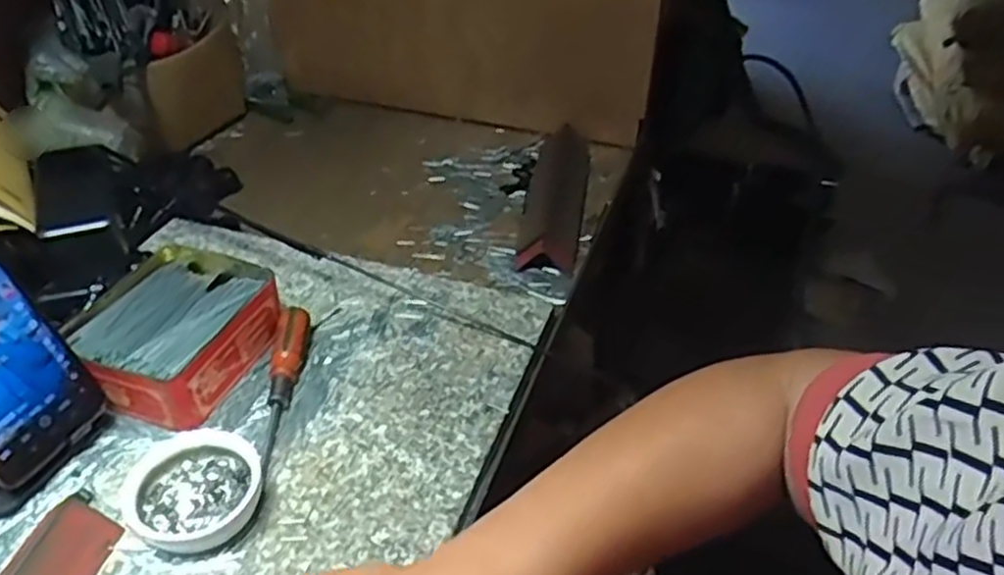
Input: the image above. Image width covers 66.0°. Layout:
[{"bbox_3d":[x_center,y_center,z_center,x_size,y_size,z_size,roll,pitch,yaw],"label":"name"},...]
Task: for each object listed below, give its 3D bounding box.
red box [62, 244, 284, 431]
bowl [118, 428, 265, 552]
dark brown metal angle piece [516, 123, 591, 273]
[{"bbox_3d":[-0.221,0.030,0.531,0.111,0.041,0.133,9,40,10],"label":"red box"},{"bbox_3d":[-0.175,0.117,0.441,0.071,0.024,0.072,0,39,0],"label":"bowl"},{"bbox_3d":[0.052,-0.095,0.741,0.054,0.028,0.242,6,39,6],"label":"dark brown metal angle piece"}]

